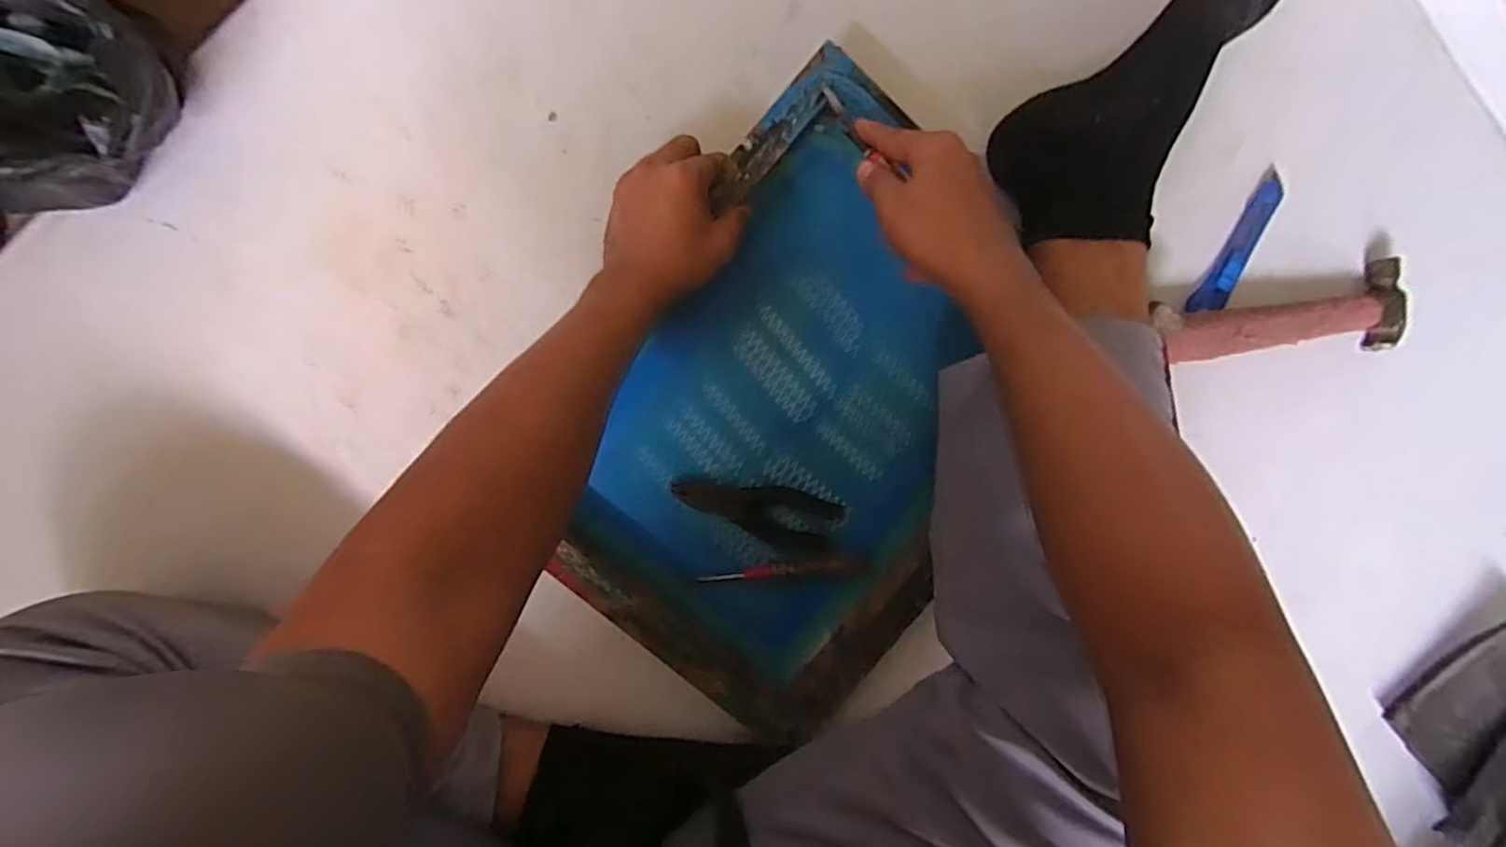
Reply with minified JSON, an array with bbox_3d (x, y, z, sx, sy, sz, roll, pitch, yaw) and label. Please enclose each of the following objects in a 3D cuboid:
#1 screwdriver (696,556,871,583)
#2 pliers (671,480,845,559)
[{"bbox_3d":[0.028,0.130,0.574,0.150,0.012,0.014,-4,97,-5],"label":"screwdriver"},{"bbox_3d":[0.005,0.079,0.579,0.152,0.013,0.052,16,95,-7],"label":"pliers"}]

